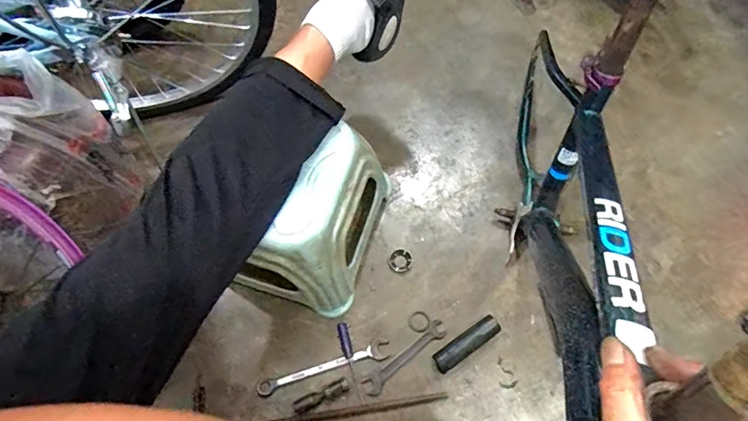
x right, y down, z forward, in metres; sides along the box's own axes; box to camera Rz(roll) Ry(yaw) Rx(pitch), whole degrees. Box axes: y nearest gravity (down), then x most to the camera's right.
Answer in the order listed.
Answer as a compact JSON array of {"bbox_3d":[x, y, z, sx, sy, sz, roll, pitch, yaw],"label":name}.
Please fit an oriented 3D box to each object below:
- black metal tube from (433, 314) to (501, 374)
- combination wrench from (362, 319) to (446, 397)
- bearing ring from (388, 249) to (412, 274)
[{"bbox_3d":[0.147,0.210,0.742,0.118,0.027,0.033,-33,68,-11],"label":"black metal tube"},{"bbox_3d":[0.050,0.234,0.746,0.158,0.004,0.032,-35,68,-12],"label":"combination wrench"},{"bbox_3d":[0.047,0.088,0.817,0.039,0.004,0.042,-1,65,3],"label":"bearing ring"}]

